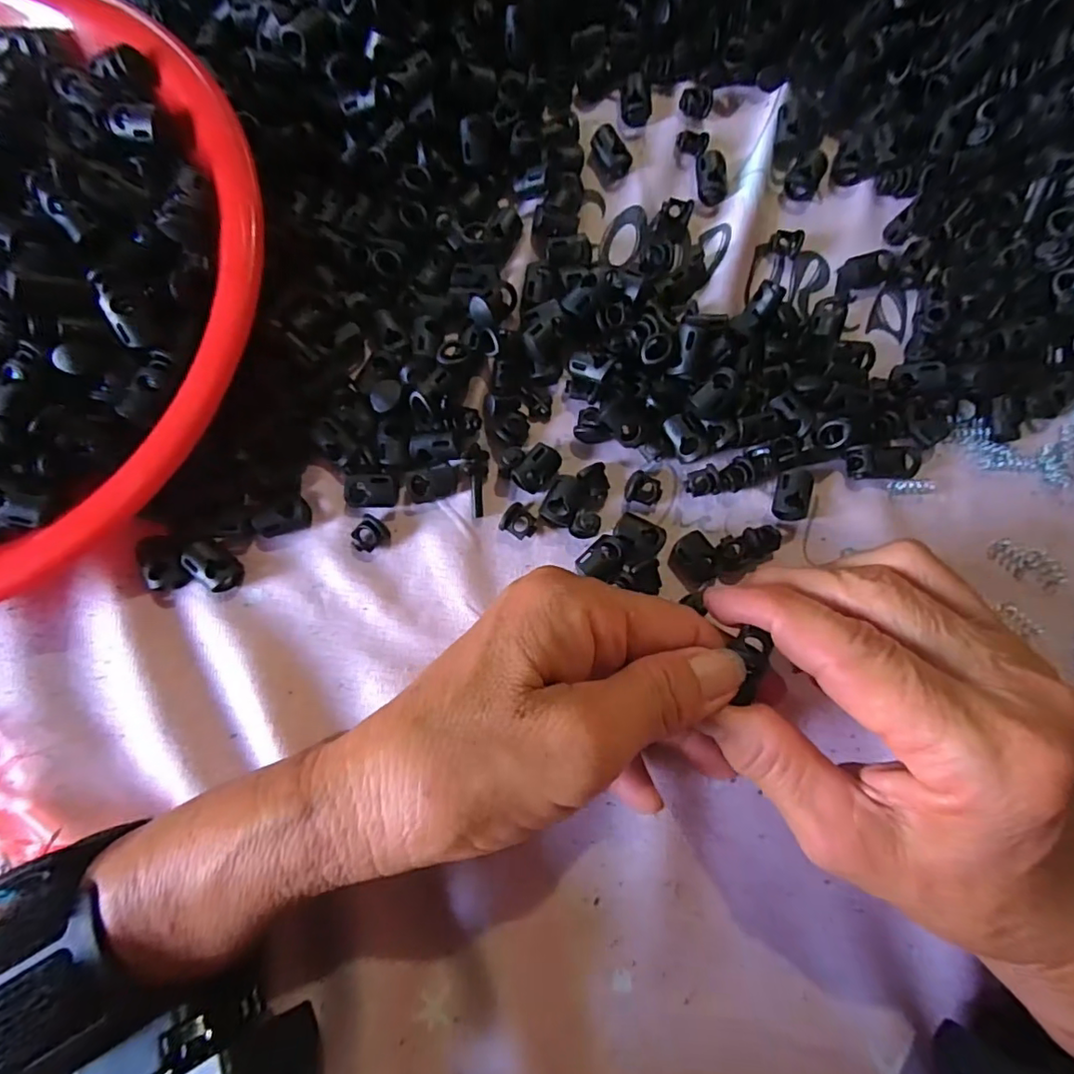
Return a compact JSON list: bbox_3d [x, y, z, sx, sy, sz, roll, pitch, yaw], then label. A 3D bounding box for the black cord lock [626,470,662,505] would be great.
[{"bbox_3d":[0.044,-0.020,0.227,0.015,0.008,0.013,13,81,-1],"label":"black cord lock"}]

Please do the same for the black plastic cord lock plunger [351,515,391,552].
[{"bbox_3d":[-0.067,-0.001,0.218,0.014,0.008,0.012,-37,85,-7],"label":"black plastic cord lock plunger"}]

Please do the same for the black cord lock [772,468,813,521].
[{"bbox_3d":[0.105,-0.017,0.228,0.013,0.009,0.021,19,81,0],"label":"black cord lock"}]

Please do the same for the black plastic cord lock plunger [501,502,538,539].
[{"bbox_3d":[-0.007,-0.006,0.223,0.014,0.007,0.013,26,81,1],"label":"black plastic cord lock plunger"}]

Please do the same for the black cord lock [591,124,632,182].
[{"bbox_3d":[0.034,-0.177,0.252,0.014,0.007,0.021,-29,84,-6],"label":"black cord lock"}]

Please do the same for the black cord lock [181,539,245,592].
[{"bbox_3d":[-0.125,0.010,0.212,0.022,0.008,0.013,37,82,3],"label":"black cord lock"}]

